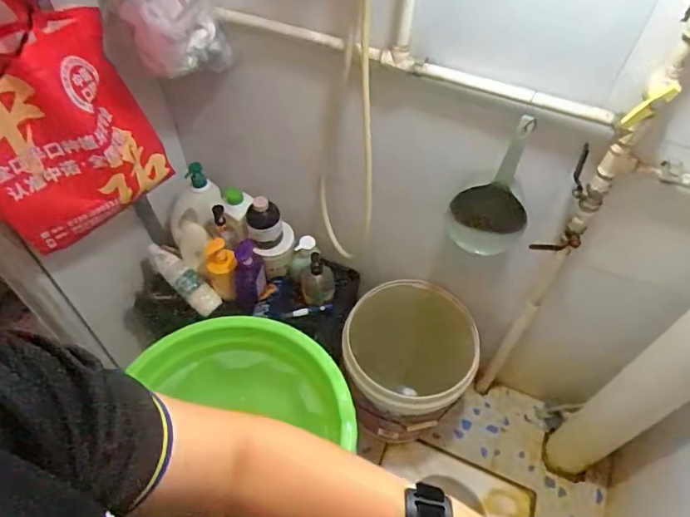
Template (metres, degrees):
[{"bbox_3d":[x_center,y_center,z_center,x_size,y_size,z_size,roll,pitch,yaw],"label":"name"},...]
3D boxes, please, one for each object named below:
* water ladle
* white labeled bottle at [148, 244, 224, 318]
[{"bbox_3d":[0.260,-0.100,0.841,0.128,0.289,0.063,28,56,19],"label":"water ladle"},{"bbox_3d":[-0.408,0.052,1.209,0.220,0.048,0.055,45,59,-2],"label":"white labeled bottle"}]

